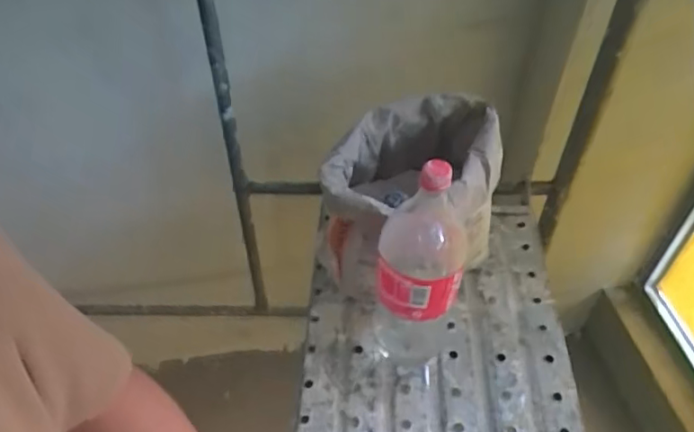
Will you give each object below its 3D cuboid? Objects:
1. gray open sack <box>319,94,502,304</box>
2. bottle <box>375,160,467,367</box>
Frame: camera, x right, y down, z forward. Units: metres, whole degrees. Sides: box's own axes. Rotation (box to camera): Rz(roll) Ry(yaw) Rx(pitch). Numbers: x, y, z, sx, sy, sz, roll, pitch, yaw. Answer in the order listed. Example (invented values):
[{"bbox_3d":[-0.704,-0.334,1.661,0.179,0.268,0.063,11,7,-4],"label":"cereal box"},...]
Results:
[{"bbox_3d":[0.094,-0.017,0.857,0.208,0.289,0.222,35,57,28],"label":"gray open sack"},{"bbox_3d":[0.086,0.070,0.724,0.110,0.354,0.107,9,48,9],"label":"bottle"}]

